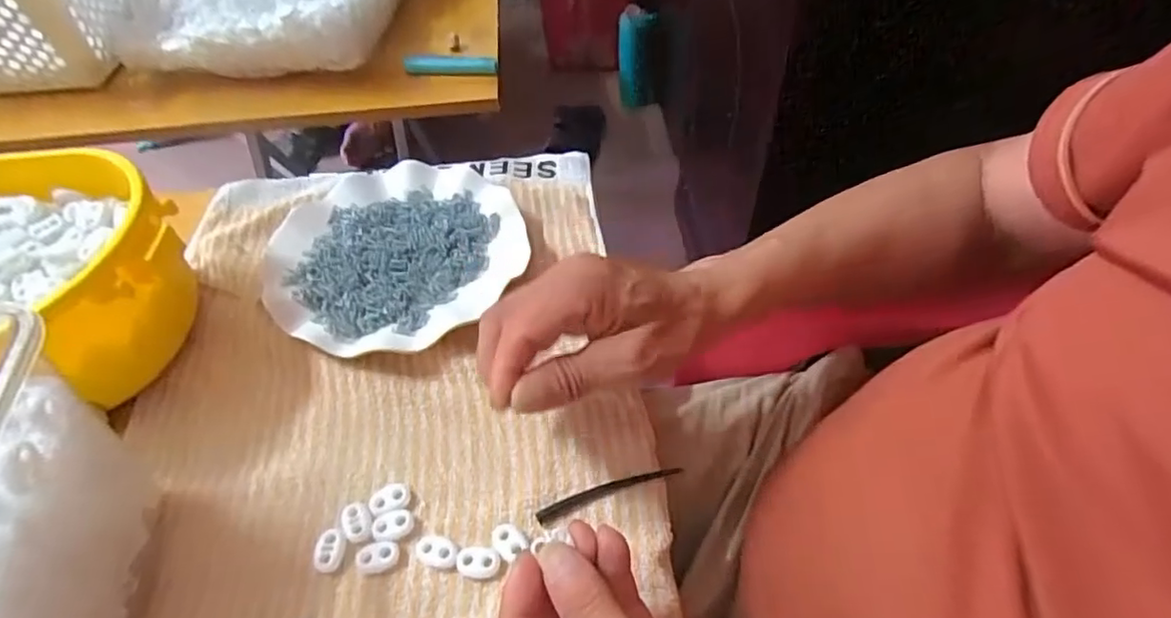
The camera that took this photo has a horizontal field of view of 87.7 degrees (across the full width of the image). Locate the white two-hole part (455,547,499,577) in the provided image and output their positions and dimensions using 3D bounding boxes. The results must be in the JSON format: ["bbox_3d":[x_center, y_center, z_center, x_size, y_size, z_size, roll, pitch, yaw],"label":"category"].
[{"bbox_3d":[-0.056,0.132,0.319,0.023,0.004,0.015,5,52,7],"label":"white two-hole part"}]

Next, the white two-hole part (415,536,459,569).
[{"bbox_3d":[-0.079,0.129,0.323,0.023,0.005,0.014,10,52,11],"label":"white two-hole part"}]

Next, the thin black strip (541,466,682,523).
[{"bbox_3d":[0.013,0.101,0.342,0.085,0.004,0.010,-18,52,-11],"label":"thin black strip"}]

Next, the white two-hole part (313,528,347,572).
[{"bbox_3d":[-0.137,0.128,0.325,0.015,0.004,0.021,5,52,7],"label":"white two-hole part"}]

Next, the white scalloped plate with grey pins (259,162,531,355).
[{"bbox_3d":[-0.137,-0.041,0.449,0.176,0.023,0.178,-2,51,2],"label":"white scalloped plate with grey pins"}]

